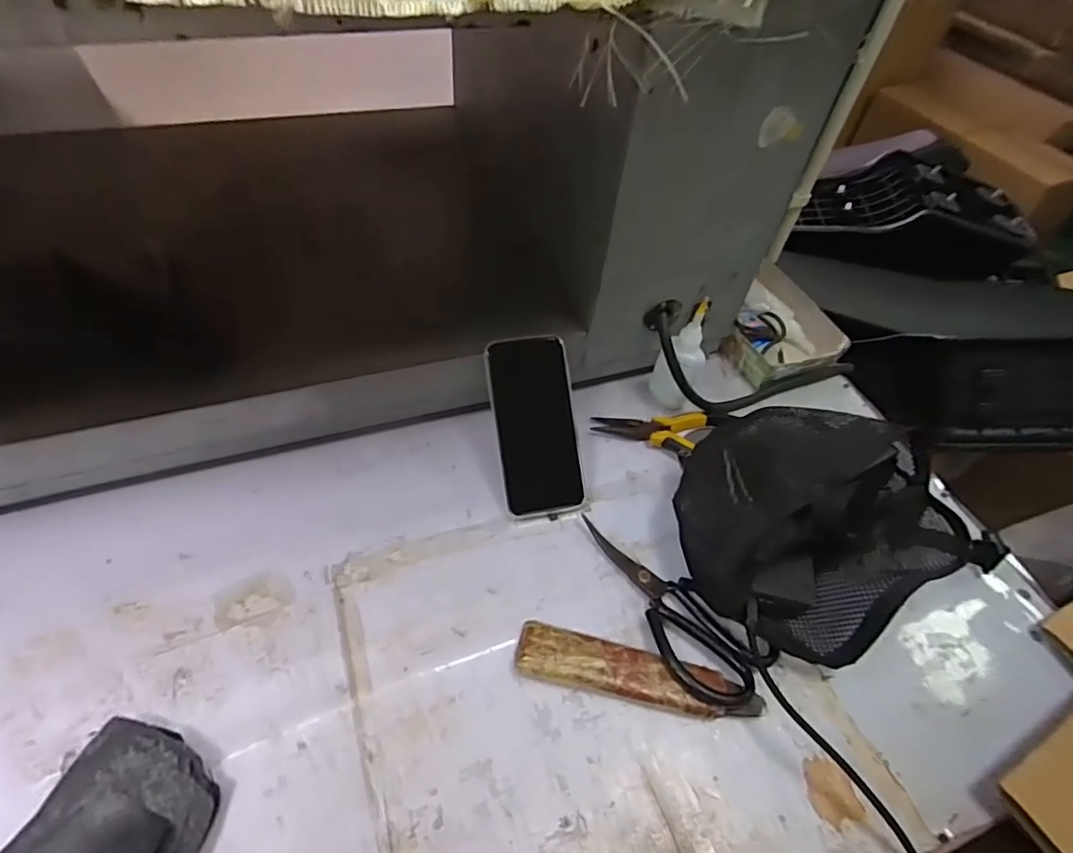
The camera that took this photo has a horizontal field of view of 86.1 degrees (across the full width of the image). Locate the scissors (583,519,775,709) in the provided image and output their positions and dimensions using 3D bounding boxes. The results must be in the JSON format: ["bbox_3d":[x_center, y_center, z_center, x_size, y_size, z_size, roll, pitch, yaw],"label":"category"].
[{"bbox_3d":[0.102,0.151,0.481,0.072,0.023,0.180,-35,63,-29],"label":"scissors"}]

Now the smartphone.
[{"bbox_3d":[0.000,0.000,0.540,0.076,0.013,0.164,-9,91,-13],"label":"smartphone"}]

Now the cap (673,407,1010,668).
[{"bbox_3d":[0.251,0.070,0.517,0.271,0.089,0.212,-22,57,-22],"label":"cap"}]

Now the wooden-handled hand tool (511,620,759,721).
[{"bbox_3d":[0.078,0.192,0.443,0.186,0.023,0.039,12,51,4],"label":"wooden-handled hand tool"}]

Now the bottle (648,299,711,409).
[{"bbox_3d":[0.150,-0.068,0.590,0.035,0.125,0.048,-20,56,-20],"label":"bottle"}]

